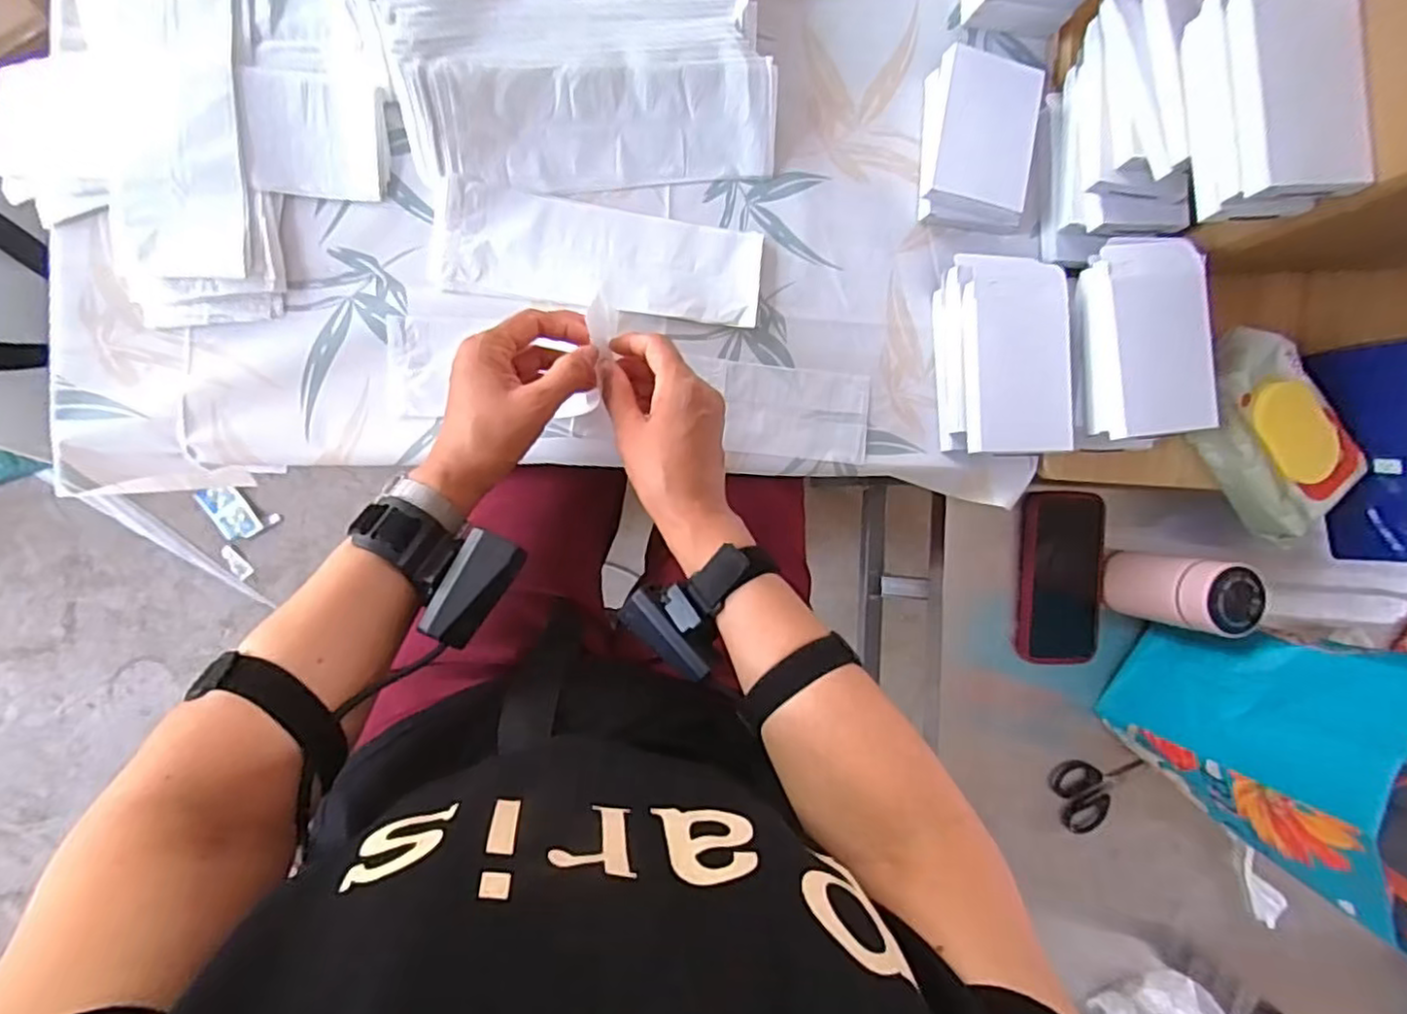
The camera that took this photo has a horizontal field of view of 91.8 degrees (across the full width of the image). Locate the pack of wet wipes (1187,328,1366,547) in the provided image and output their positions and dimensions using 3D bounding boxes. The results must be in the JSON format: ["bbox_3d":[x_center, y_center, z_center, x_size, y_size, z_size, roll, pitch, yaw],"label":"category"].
[{"bbox_3d":[0.518,-0.070,0.624,0.180,0.056,0.104,45,84,-8],"label":"pack of wet wipes"}]

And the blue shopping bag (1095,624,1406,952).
[{"bbox_3d":[0.551,0.224,0.596,0.245,0.224,0.195,18,88,-10],"label":"blue shopping bag"}]

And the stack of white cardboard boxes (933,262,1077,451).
[{"bbox_3d":[0.256,-0.127,0.584,0.097,0.057,0.160,0,91,-10],"label":"stack of white cardboard boxes"}]

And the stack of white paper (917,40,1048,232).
[{"bbox_3d":[0.235,-0.313,0.587,0.090,0.038,0.135,7,90,-10],"label":"stack of white paper"}]

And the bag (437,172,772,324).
[{"bbox_3d":[-0.076,-0.199,0.544,0.245,0.012,0.081,4,90,-10],"label":"bag"}]

